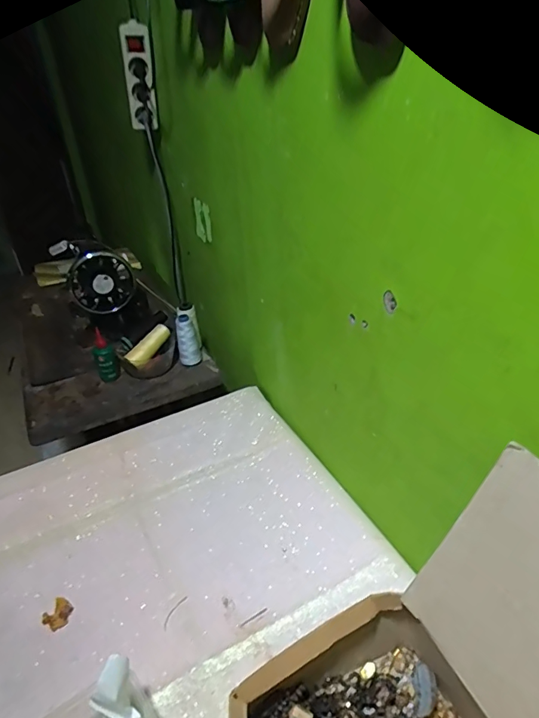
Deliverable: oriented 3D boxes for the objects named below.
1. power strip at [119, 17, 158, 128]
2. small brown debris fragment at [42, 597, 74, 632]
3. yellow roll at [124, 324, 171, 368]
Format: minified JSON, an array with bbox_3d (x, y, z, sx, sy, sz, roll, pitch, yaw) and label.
[{"bbox_3d":[-0.252,-0.542,0.880,0.057,0.171,0.048,-12,33,-11],"label":"power strip"},{"bbox_3d":[-0.263,0.317,0.565,0.034,0.004,0.033,17,39,31],"label":"small brown debris fragment"},{"bbox_3d":[-0.260,-0.029,0.983,0.028,0.034,0.107,27,69,40],"label":"yellow roll"}]

